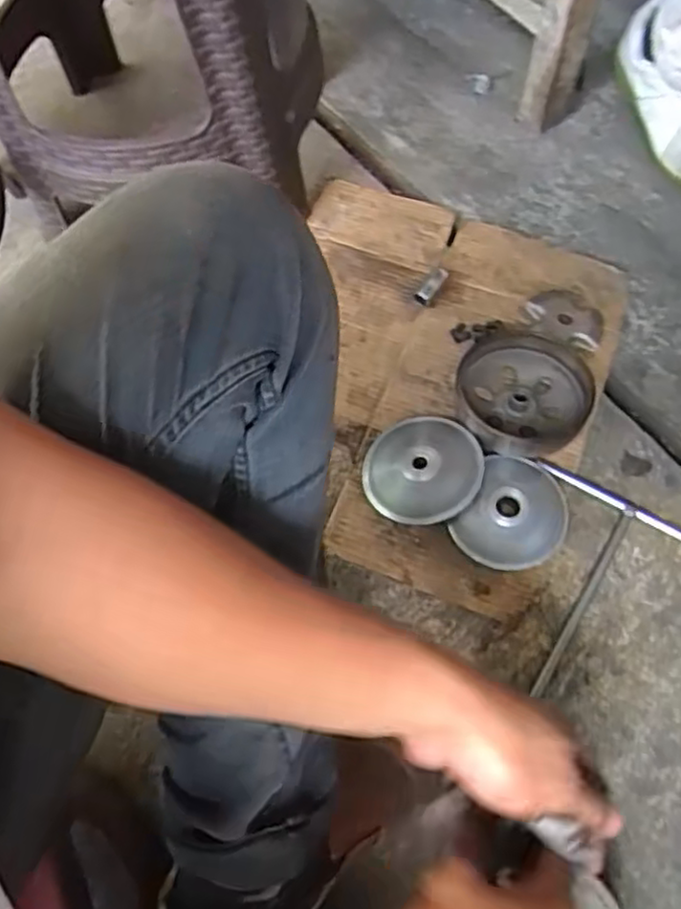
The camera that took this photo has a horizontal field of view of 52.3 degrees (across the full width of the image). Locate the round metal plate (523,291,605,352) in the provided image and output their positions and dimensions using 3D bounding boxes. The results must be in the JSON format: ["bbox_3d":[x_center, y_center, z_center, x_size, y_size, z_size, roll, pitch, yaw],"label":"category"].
[{"bbox_3d":[0.239,-0.144,0.737,0.082,0.014,0.071,5,64,4],"label":"round metal plate"}]

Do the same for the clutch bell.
[{"bbox_3d":[0.178,-0.059,0.690,0.132,0.041,0.140,13,65,8],"label":"clutch bell"}]

